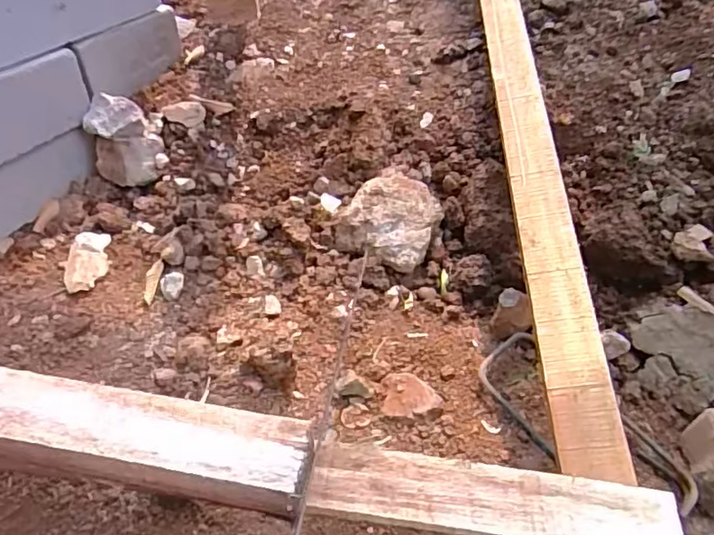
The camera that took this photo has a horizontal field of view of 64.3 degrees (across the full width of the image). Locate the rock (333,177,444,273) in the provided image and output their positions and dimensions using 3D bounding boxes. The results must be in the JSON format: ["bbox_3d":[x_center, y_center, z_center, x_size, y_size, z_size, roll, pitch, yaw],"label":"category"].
[{"bbox_3d":[0.038,-0.057,0.730,0.119,0.076,0.118,-2,40,2],"label":"rock"}]

